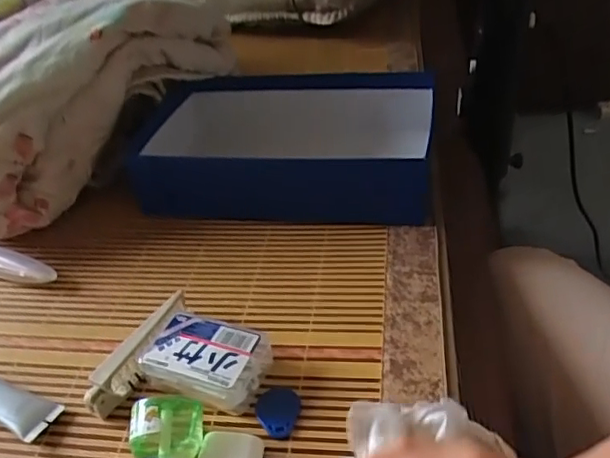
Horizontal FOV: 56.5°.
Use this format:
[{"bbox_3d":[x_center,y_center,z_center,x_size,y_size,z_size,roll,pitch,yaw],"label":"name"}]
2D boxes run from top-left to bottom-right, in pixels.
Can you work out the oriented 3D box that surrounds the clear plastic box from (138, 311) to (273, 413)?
[{"bbox_3d":[-0.072,0.097,0.423,0.084,0.037,0.071,8,38,20],"label":"clear plastic box"}]

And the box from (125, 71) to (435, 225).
[{"bbox_3d":[-0.027,-0.091,0.617,0.324,0.089,0.173,0,38,10],"label":"box"}]

